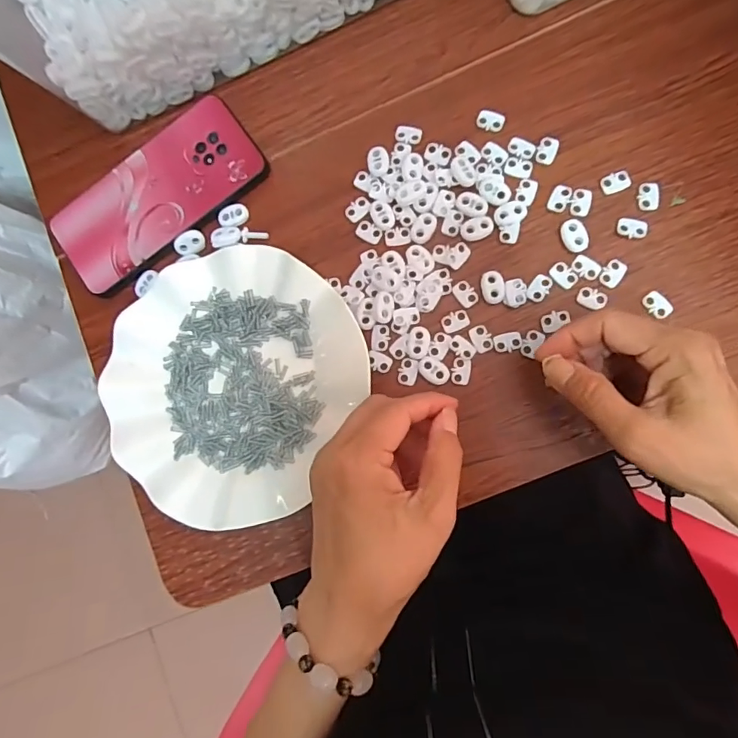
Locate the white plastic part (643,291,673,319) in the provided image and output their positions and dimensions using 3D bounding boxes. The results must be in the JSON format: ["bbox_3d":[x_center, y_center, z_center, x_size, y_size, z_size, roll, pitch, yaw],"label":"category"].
[{"bbox_3d":[0.192,-0.042,0.319,0.013,0.004,0.019,-39,83,1],"label":"white plastic part"}]

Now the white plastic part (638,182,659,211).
[{"bbox_3d":[0.190,-0.117,0.324,0.012,0.004,0.019,0,86,5],"label":"white plastic part"}]

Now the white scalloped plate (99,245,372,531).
[{"bbox_3d":[-0.098,0.008,0.335,0.169,0.021,0.182,0,85,5],"label":"white scalloped plate"}]

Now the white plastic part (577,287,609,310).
[{"bbox_3d":[0.151,-0.048,0.322,0.019,0.004,0.013,22,88,7],"label":"white plastic part"}]

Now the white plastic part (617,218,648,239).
[{"bbox_3d":[0.178,-0.095,0.324,0.018,0.004,0.013,10,86,6],"label":"white plastic part"}]

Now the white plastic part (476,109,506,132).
[{"bbox_3d":[0.087,-0.178,0.341,0.019,0.004,0.013,14,87,6],"label":"white plastic part"}]

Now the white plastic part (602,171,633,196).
[{"bbox_3d":[0.170,-0.128,0.327,0.019,0.004,0.013,-17,84,4],"label":"white plastic part"}]

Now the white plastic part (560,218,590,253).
[{"bbox_3d":[0.141,-0.091,0.327,0.017,0.004,0.023,-13,84,4],"label":"white plastic part"}]

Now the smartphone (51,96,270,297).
[{"bbox_3d":[-0.159,-0.131,0.358,0.163,0.004,0.077,-39,83,1],"label":"smartphone"}]

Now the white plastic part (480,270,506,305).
[{"bbox_3d":[0.086,-0.056,0.331,0.016,0.004,0.023,-9,85,5],"label":"white plastic part"}]

